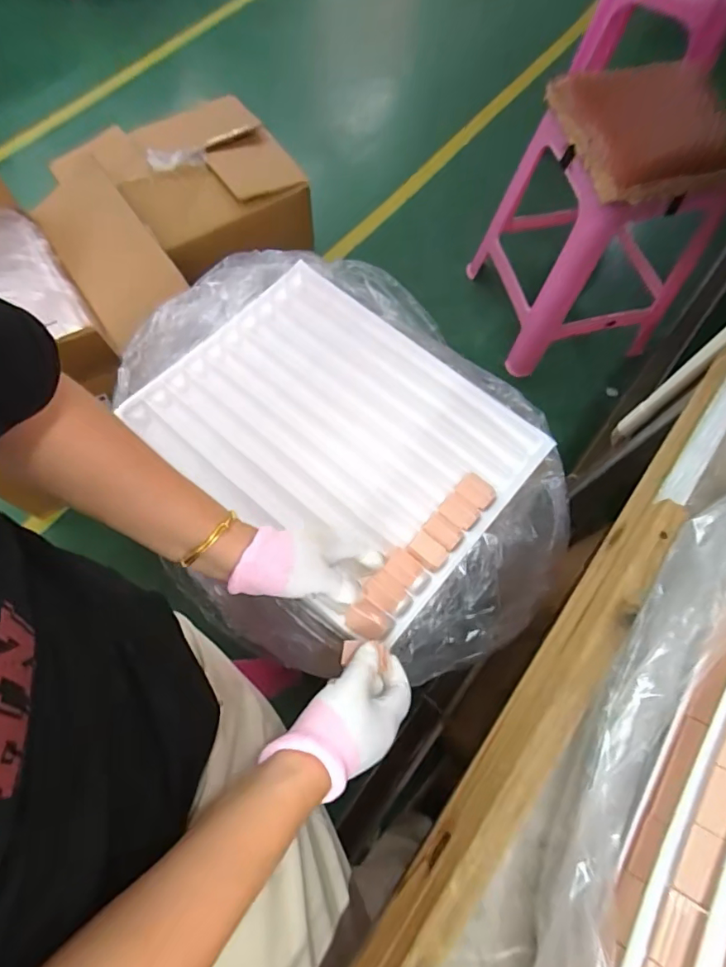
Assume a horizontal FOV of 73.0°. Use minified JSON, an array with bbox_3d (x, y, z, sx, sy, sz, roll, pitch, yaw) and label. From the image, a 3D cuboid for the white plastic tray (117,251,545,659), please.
[{"bbox_3d":[-0.032,-0.061,0.554,0.393,0.020,0.299,40,73,14],"label":"white plastic tray"}]

